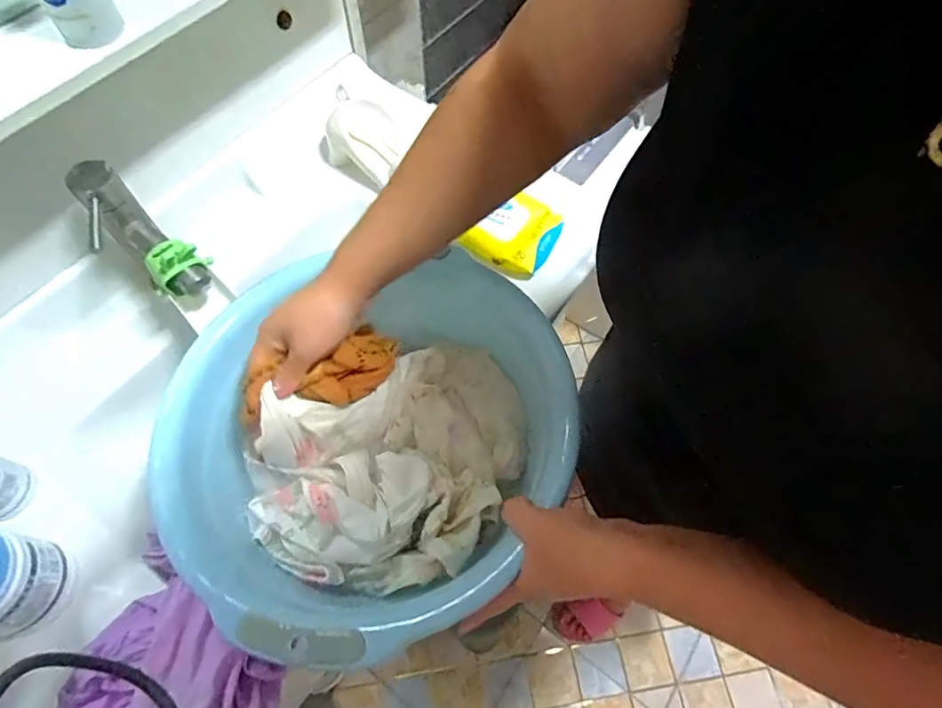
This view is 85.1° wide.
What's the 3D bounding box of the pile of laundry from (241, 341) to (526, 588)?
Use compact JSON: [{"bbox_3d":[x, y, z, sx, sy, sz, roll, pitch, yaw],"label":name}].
[{"bbox_3d":[-0.064,0.092,0.452,0.253,0.074,0.189,-28,65,-17],"label":"pile of laundry"}]

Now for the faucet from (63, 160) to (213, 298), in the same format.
[{"bbox_3d":[-0.324,-0.116,0.505,0.138,0.102,0.065,28,67,11],"label":"faucet"}]

